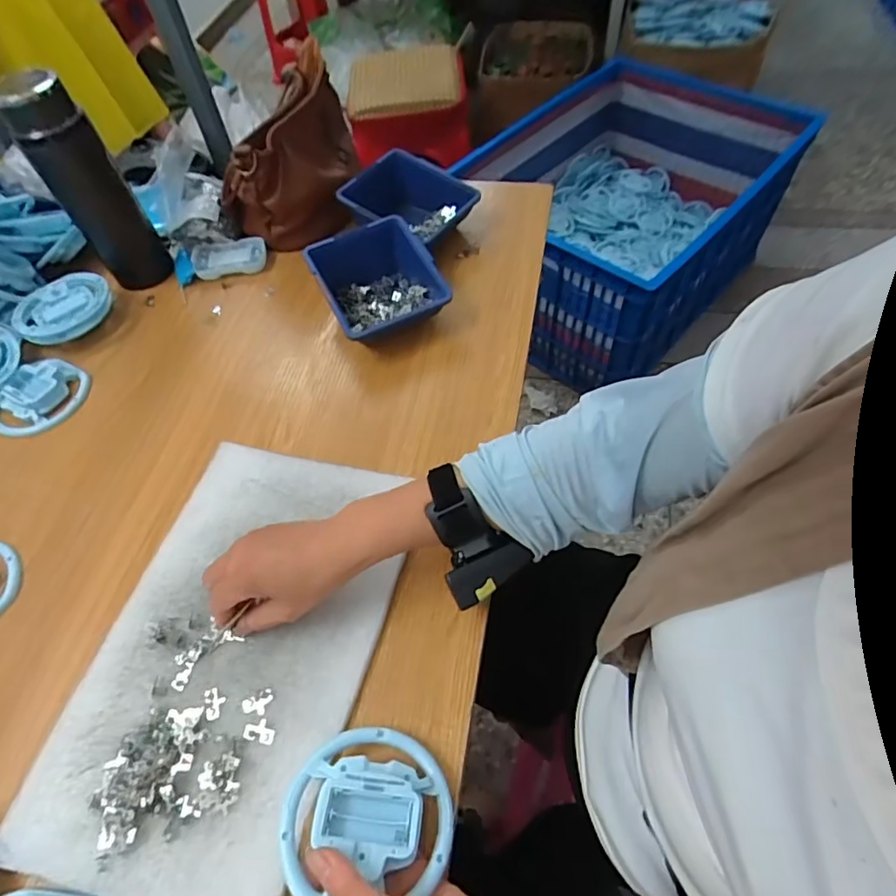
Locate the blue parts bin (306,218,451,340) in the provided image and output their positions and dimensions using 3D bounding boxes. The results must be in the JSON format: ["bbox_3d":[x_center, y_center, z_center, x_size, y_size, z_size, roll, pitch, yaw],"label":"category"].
[{"bbox_3d":[-0.074,-0.178,0.608,0.122,0.074,0.138,-25,58,-13],"label":"blue parts bin"}]

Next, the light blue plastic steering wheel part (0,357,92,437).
[{"bbox_3d":[-0.441,-0.056,0.582,0.087,0.019,0.096,20,60,16],"label":"light blue plastic steering wheel part"}]

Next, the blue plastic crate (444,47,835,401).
[{"bbox_3d":[0.464,-0.630,1.479,0.619,0.408,0.817,36,65,24],"label":"blue plastic crate"}]

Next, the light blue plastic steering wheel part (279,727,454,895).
[{"bbox_3d":[-0.050,0.224,0.340,0.101,0.031,0.085,-2,35,-20],"label":"light blue plastic steering wheel part"}]

